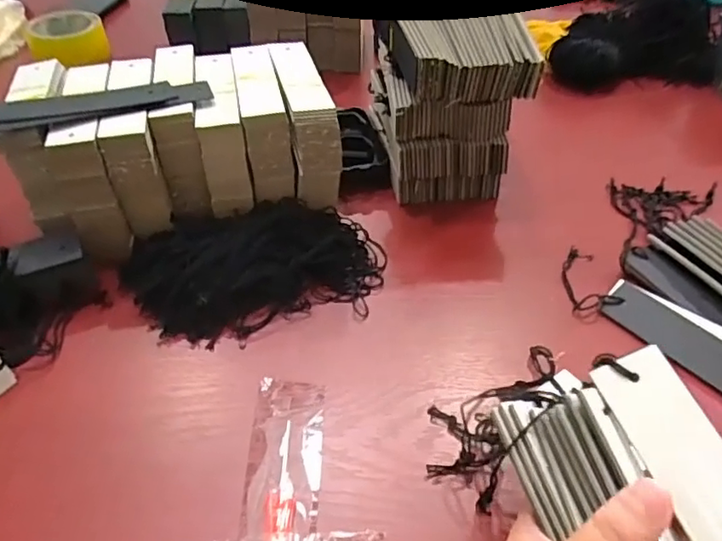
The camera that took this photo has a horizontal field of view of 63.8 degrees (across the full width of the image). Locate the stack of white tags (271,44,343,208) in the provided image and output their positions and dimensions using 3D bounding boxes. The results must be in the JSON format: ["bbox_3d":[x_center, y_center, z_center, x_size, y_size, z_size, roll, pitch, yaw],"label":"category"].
[{"bbox_3d":[-0.048,-0.115,0.498,0.034,0.106,0.131,-11,44,-10],"label":"stack of white tags"}]

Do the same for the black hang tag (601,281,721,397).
[{"bbox_3d":[0.217,0.052,0.379,0.033,0.005,0.123,-39,53,-17],"label":"black hang tag"}]

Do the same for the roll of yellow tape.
[{"bbox_3d":[-0.378,-0.301,0.750,0.088,0.047,0.083,-1,43,1],"label":"roll of yellow tape"}]

